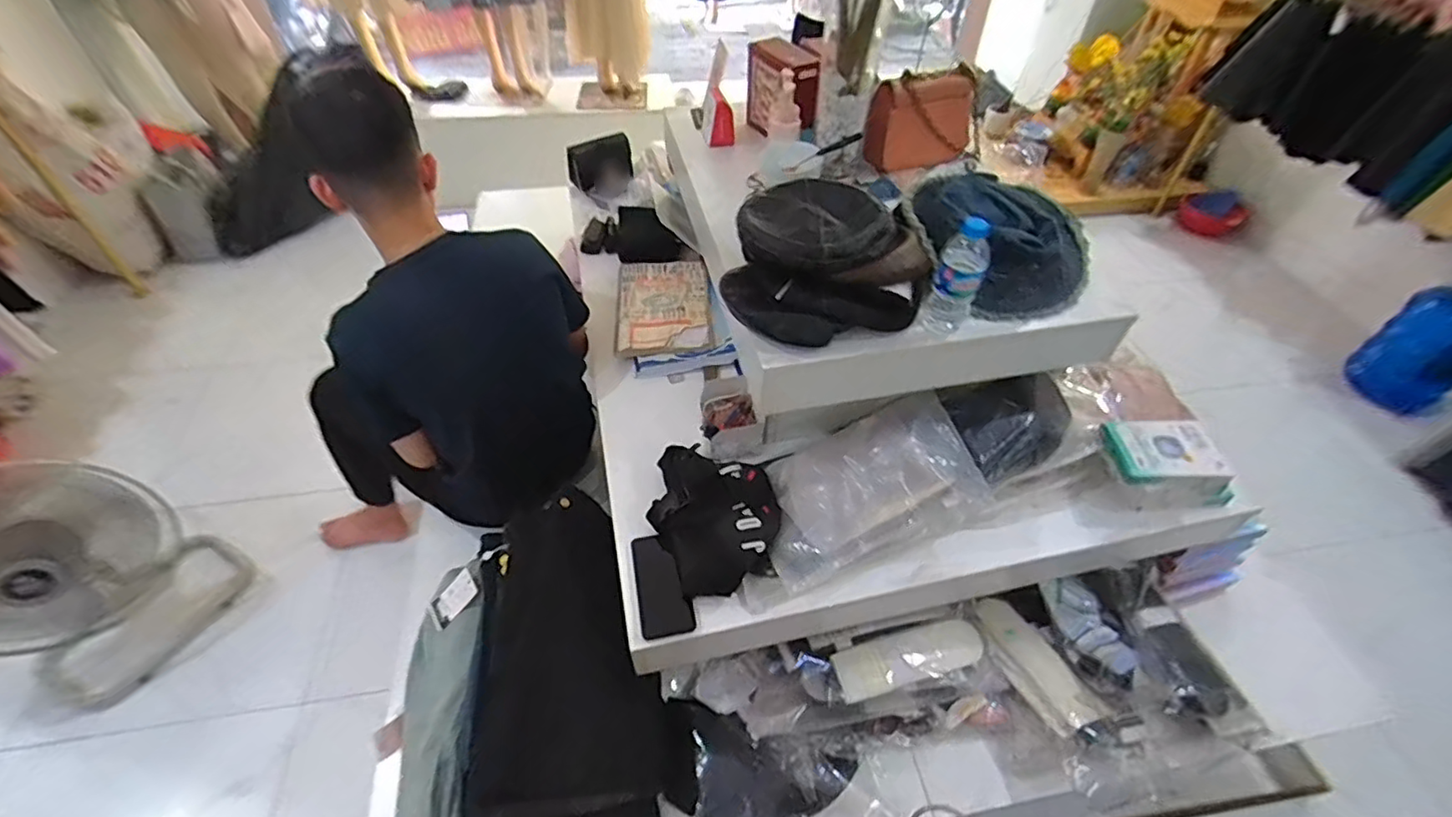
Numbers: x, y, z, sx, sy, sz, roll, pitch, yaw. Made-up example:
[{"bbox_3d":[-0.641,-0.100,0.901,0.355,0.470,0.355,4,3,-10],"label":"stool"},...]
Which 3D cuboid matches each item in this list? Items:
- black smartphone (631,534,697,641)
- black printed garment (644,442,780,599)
[{"bbox_3d":[-0.097,0.265,0.927,0.075,0.011,0.161,-9,48,-10],"label":"black smartphone"},{"bbox_3d":[-0.023,0.150,0.971,0.188,0.089,0.268,-8,48,-9],"label":"black printed garment"}]

